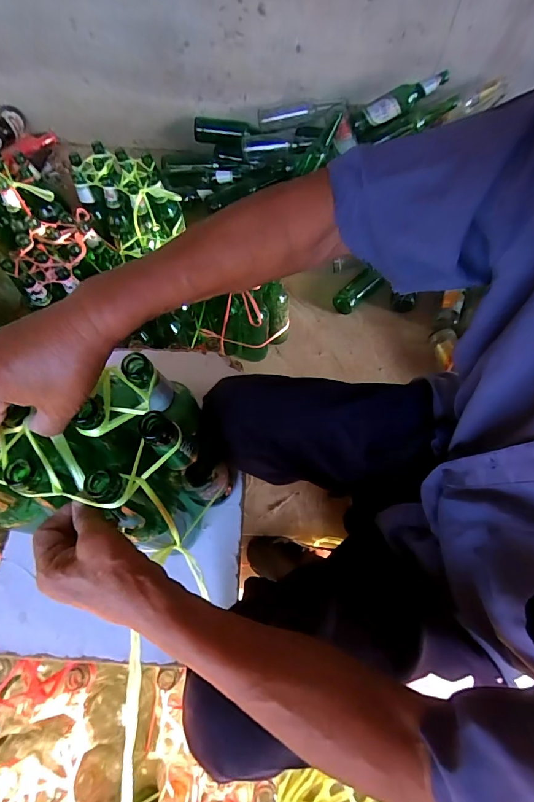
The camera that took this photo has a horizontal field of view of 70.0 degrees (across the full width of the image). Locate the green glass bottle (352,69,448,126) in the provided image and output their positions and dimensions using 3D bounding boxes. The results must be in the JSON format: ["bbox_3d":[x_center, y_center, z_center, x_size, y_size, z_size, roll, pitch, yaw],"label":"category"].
[{"bbox_3d":[0.375,-0.838,1.055,0.249,0.060,0.074,-25,68,4],"label":"green glass bottle"}]

